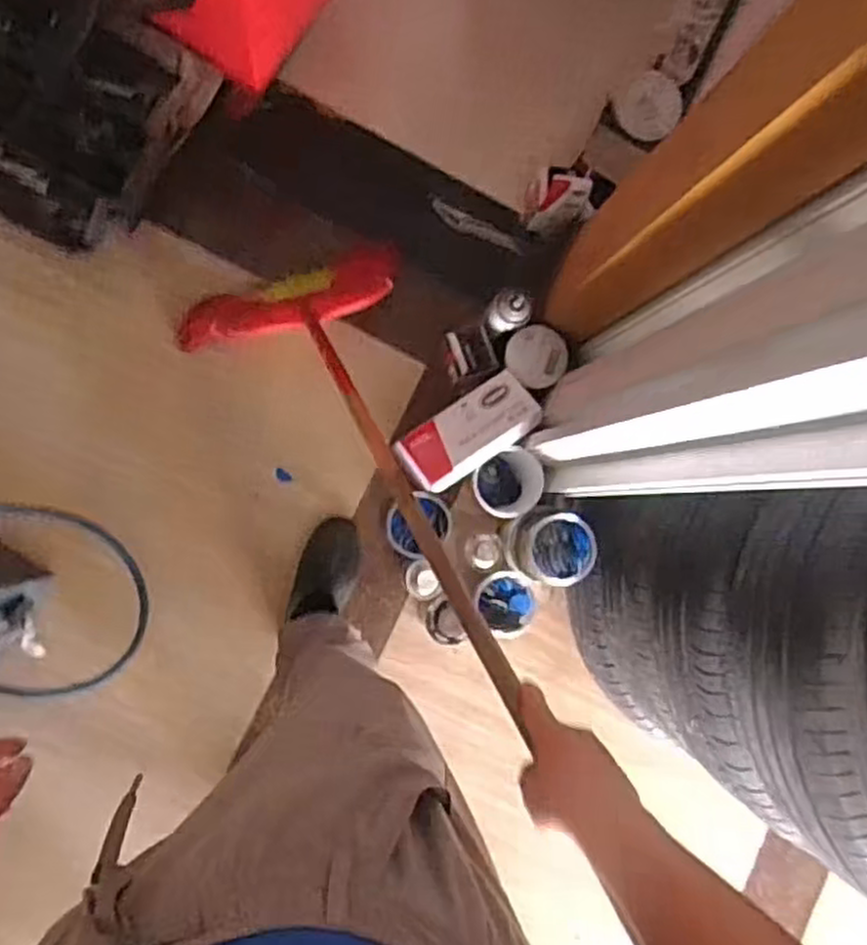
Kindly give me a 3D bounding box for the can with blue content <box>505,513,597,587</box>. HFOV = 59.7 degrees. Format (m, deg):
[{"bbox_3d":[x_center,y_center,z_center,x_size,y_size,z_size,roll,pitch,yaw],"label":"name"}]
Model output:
[{"bbox_3d":[0.188,0.121,1.213,0.110,0.138,0.113,0,88,-8],"label":"can with blue content"}]

